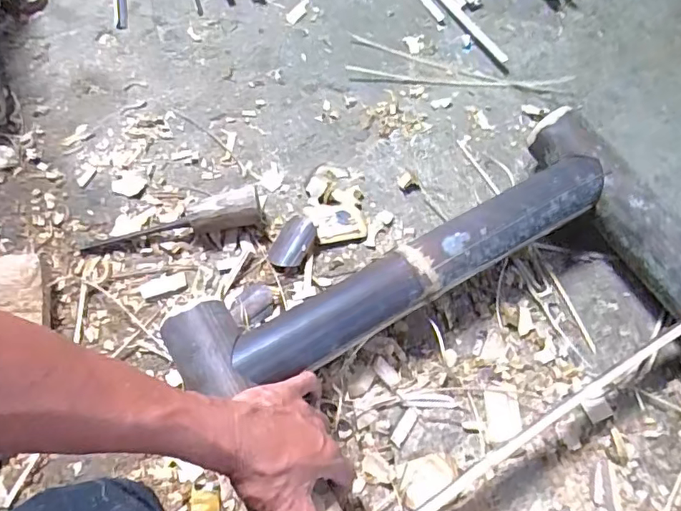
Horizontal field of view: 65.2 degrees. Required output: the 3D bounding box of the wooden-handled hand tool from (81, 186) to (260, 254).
[{"bbox_3d":[-0.194,-0.037,0.612,0.202,0.044,0.034,-11,64,-9],"label":"wooden-handled hand tool"}]

